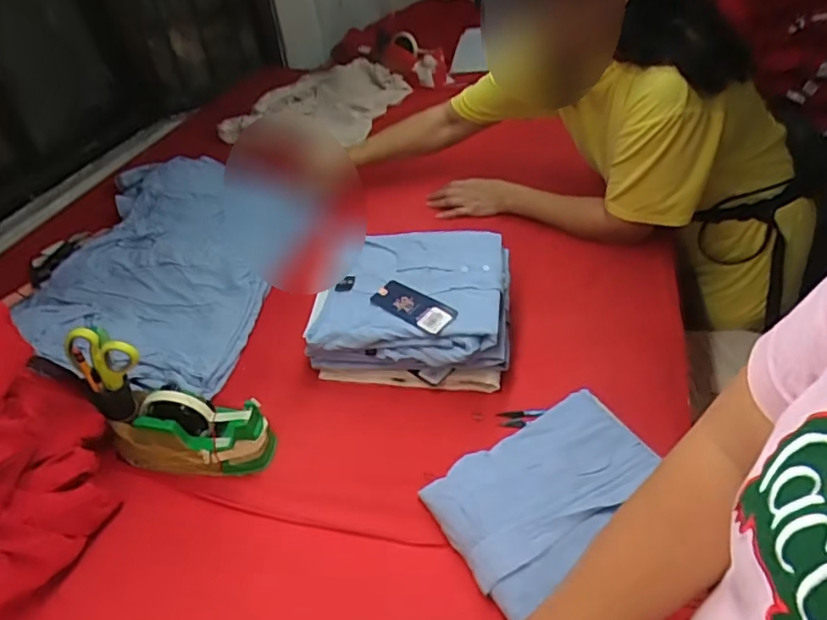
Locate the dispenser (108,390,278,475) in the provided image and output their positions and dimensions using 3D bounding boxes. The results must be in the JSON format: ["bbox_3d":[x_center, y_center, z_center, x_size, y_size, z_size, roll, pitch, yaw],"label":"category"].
[{"bbox_3d":[-0.261,0.140,0.693,0.181,0.100,0.061,-3,39,1],"label":"dispenser"}]

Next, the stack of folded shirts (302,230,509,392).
[{"bbox_3d":[0.002,-0.003,0.836,0.251,0.121,0.208,3,40,8],"label":"stack of folded shirts"}]

